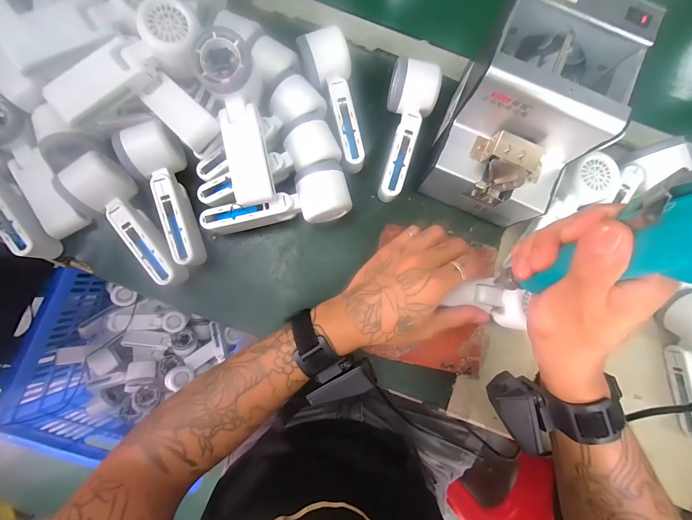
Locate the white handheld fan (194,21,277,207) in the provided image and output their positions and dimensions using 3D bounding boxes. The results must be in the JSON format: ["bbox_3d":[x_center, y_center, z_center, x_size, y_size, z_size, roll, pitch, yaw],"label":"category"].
[{"bbox_3d":[-0.111,-0.142,0.313,0.053,0.050,0.166,-11,98,-4],"label":"white handheld fan"}]

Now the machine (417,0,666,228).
[{"bbox_3d":[0.175,-0.144,0.308,0.126,0.149,0.173,19,83,0],"label":"machine"}]

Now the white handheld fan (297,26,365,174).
[{"bbox_3d":[-0.012,-0.183,0.349,0.053,0.058,0.146,-13,84,-4],"label":"white handheld fan"}]

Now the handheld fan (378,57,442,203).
[{"bbox_3d":[0.074,-0.147,0.351,0.055,0.063,0.153,6,83,-2],"label":"handheld fan"}]

